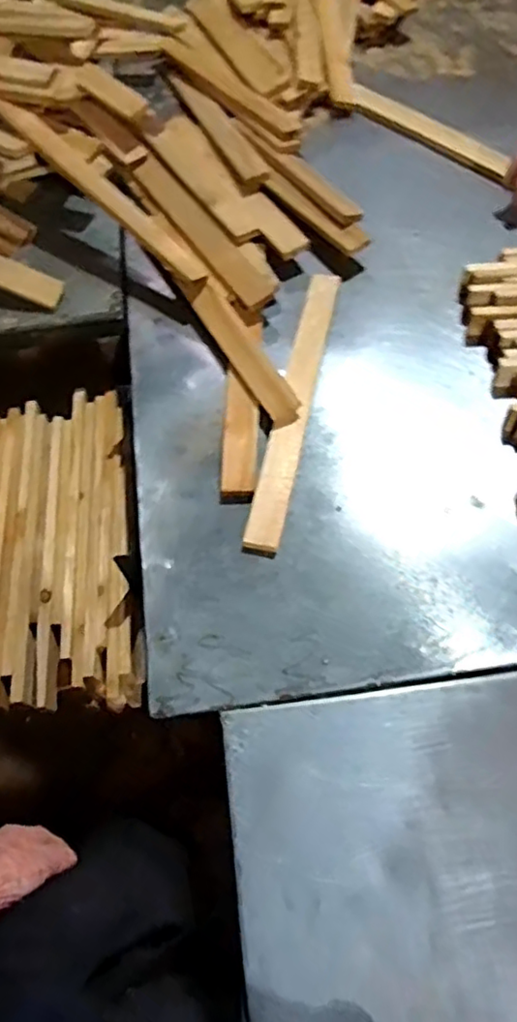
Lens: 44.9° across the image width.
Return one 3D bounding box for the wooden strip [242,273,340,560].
[{"bbox_3d":[0.056,-0.163,0.919,0.047,0.024,0.488,10,65,9],"label":"wooden strip"}]

